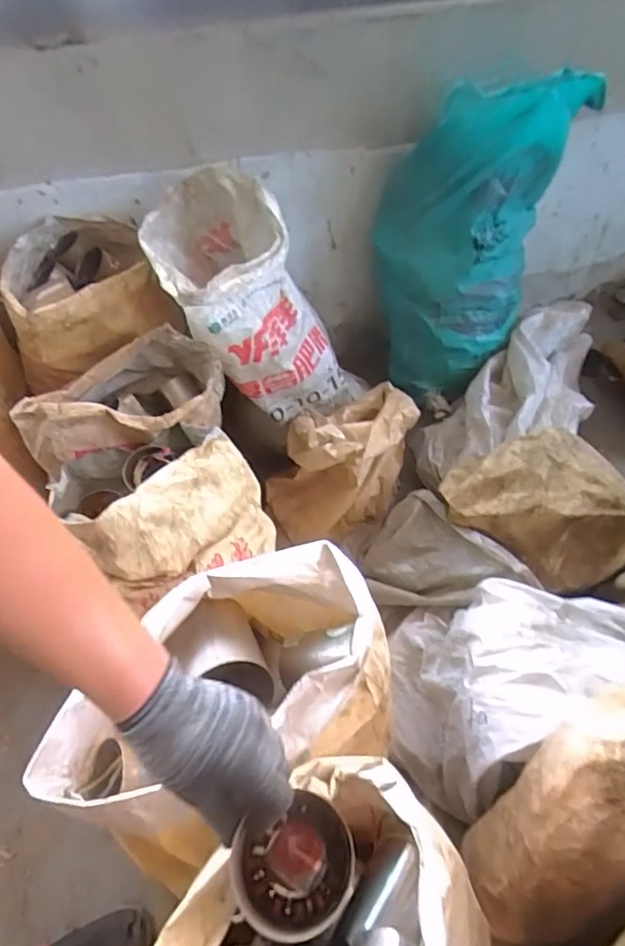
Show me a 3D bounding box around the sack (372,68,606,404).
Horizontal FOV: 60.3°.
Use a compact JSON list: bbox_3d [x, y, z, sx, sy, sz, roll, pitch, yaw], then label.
[{"bbox_3d":[0.388,-0.586,1.419,0.364,0.747,0.341,-32,57,-22],"label":"sack"}]

